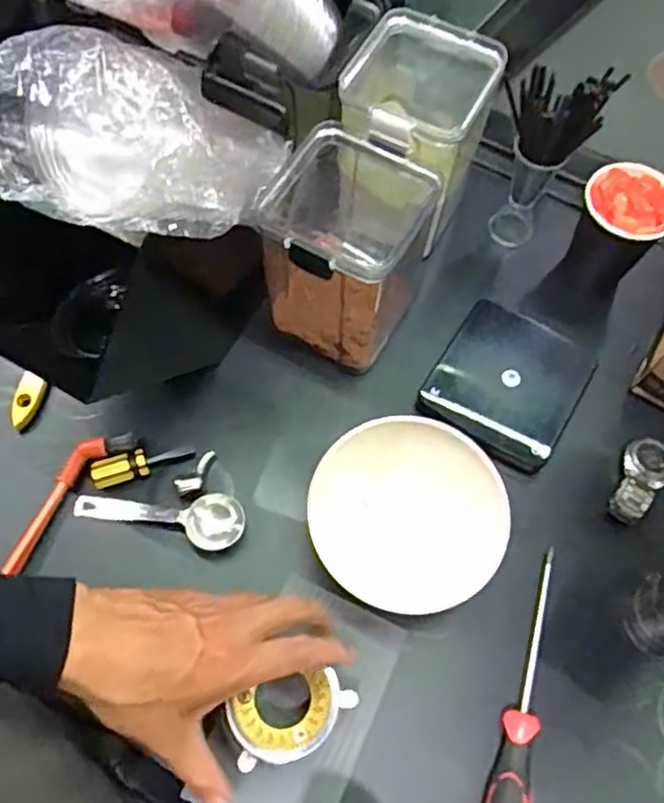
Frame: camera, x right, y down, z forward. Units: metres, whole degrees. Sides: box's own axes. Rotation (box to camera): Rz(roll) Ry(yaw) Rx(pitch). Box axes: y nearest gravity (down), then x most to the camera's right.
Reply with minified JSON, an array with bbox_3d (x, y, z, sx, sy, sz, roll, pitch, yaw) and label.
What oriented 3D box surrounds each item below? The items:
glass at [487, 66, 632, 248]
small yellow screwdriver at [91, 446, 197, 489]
[{"bbox_3d":[0.174,-0.206,0.590,0.049,0.184,0.062,-34,72,-16],"label":"glass"},{"bbox_3d":[-0.151,0.051,0.553,0.079,0.025,0.021,-11,67,-8],"label":"small yellow screwdriver"}]

